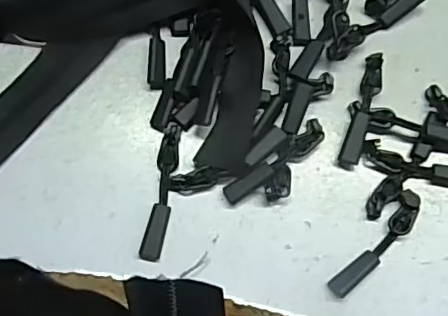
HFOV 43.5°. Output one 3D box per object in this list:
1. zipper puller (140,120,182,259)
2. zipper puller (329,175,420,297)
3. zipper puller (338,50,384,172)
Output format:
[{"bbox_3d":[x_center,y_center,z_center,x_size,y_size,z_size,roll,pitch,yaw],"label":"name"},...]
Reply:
[{"bbox_3d":[-0.028,0.015,0.253,0.009,0.005,0.062,8,74,3],"label":"zipper puller"},{"bbox_3d":[0.068,0.036,0.247,0.021,0.006,0.060,28,76,8],"label":"zipper puller"},{"bbox_3d":[0.065,-0.024,0.263,0.009,0.008,0.057,17,75,5],"label":"zipper puller"}]

